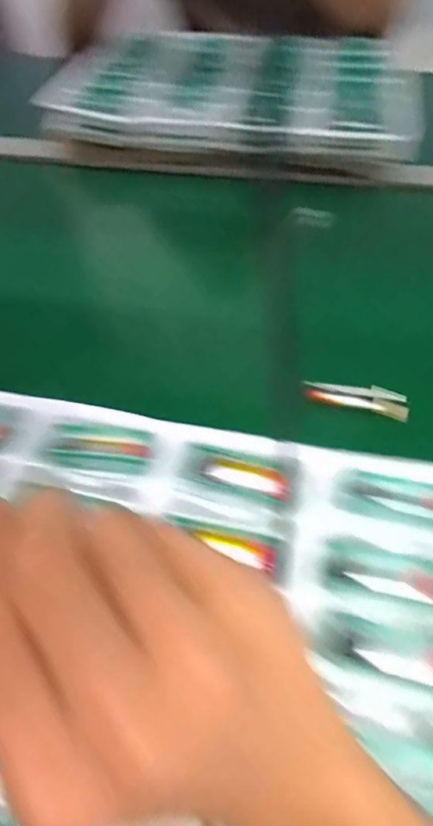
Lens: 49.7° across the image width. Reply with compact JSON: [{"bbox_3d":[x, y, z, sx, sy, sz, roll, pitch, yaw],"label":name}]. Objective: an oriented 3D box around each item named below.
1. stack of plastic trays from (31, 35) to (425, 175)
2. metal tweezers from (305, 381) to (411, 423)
[{"bbox_3d":[0.025,-0.467,0.672,0.468,0.062,0.294,6,57,3],"label":"stack of plastic trays"},{"bbox_3d":[0.120,-0.012,0.398,0.088,0.018,0.017,9,57,6],"label":"metal tweezers"}]

